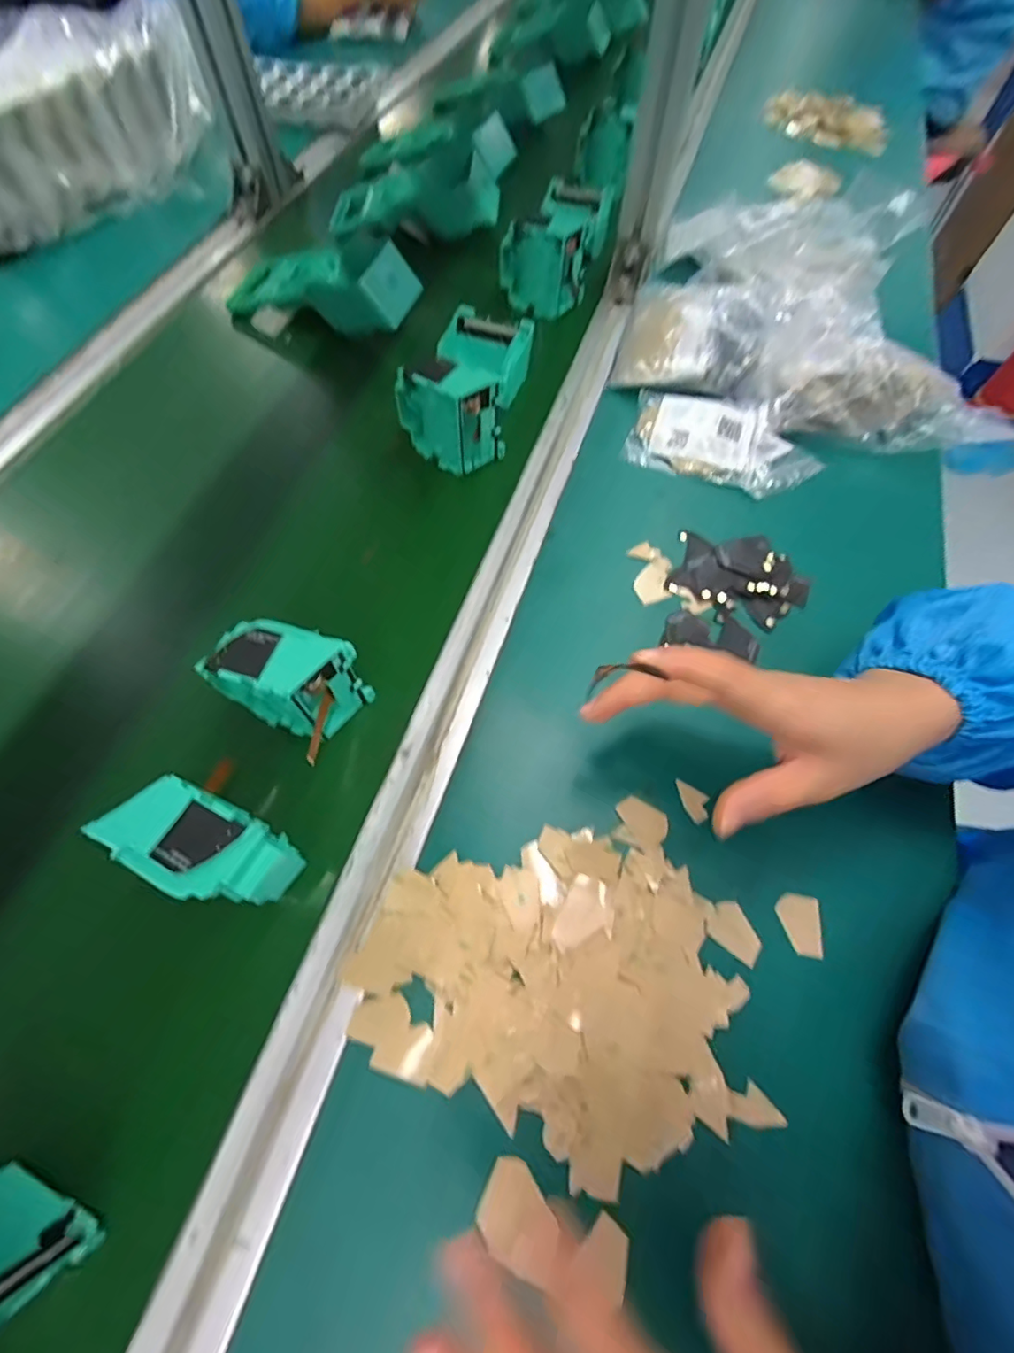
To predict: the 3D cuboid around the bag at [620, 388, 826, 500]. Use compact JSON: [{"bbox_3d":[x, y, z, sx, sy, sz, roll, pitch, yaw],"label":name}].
[{"bbox_3d":[0.181,-0.195,0.440,0.152,0.022,0.073,23,66,8],"label":"bag"}]

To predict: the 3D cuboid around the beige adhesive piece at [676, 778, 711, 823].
[{"bbox_3d":[0.116,0.075,0.321,0.015,0.004,0.026,-11,66,-8],"label":"beige adhesive piece"}]

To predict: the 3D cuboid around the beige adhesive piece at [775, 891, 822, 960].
[{"bbox_3d":[0.164,0.138,0.292,0.023,0.004,0.031,8,65,1],"label":"beige adhesive piece"}]

